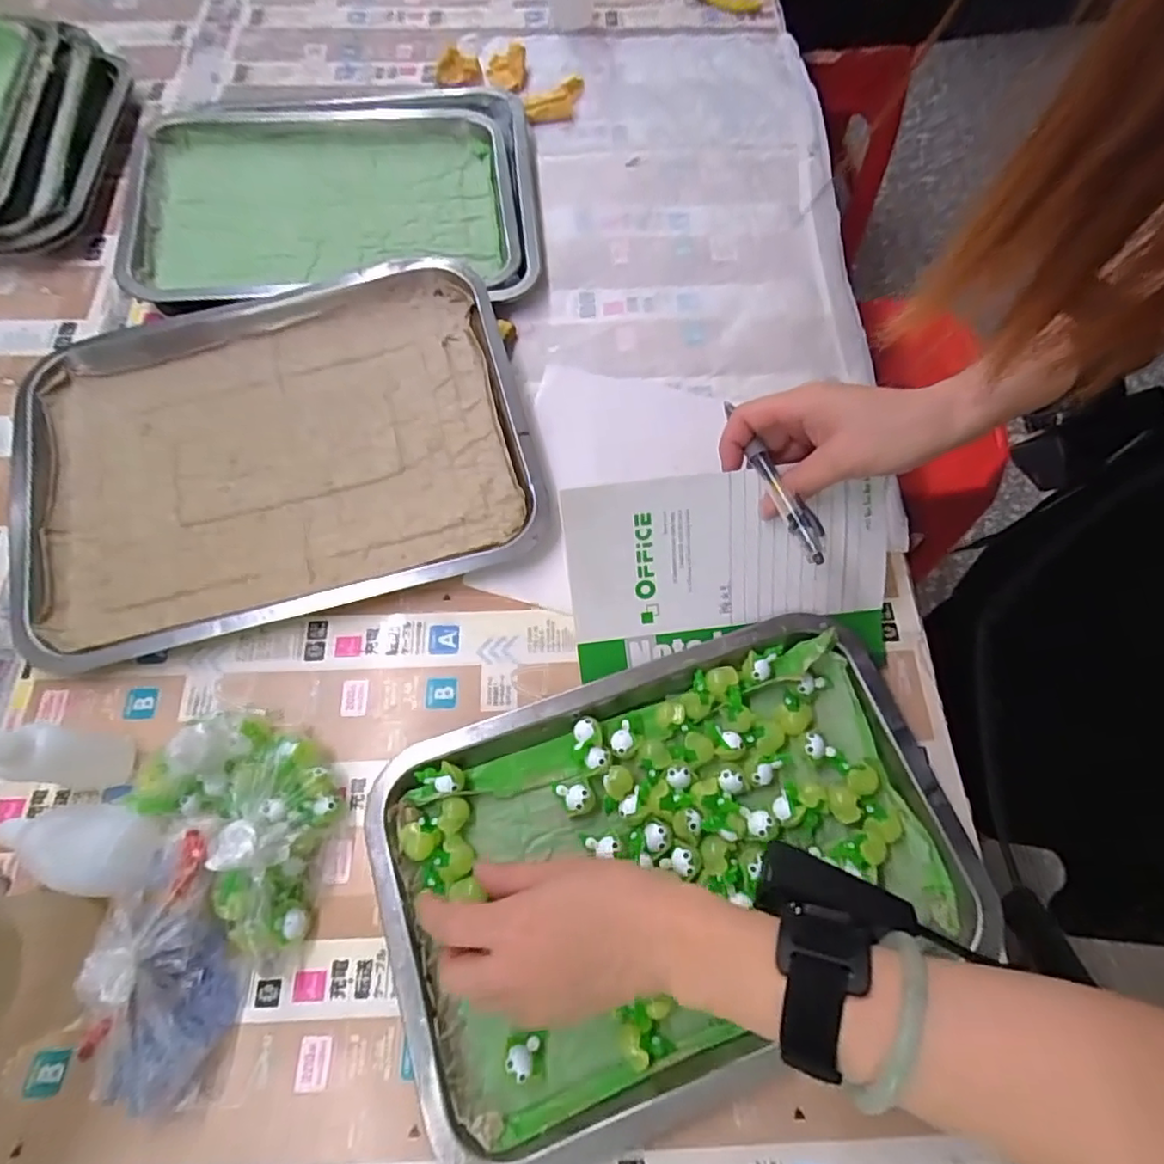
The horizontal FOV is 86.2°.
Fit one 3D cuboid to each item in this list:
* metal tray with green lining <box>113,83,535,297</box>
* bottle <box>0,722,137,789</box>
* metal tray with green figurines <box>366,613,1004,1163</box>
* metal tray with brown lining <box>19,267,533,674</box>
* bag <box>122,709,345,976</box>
[{"bbox_3d":[-0.216,-0.338,0.544,0.344,0.038,0.255,-5,67,-2],"label":"metal tray with green lining"},{"bbox_3d":[-0.285,0.098,0.347,0.024,0.075,0.030,0,67,0],"label":"bottle"},{"bbox_3d":[0.047,0.149,0.353,0.311,0.027,0.204,-21,69,-8],"label":"metal tray with green figurines"},{"bbox_3d":[-0.220,-0.095,0.448,0.356,0.032,0.263,-14,68,-6],"label":"metal tray with brown lining"},{"bbox_3d":[-0.190,0.125,0.346,0.144,0.058,0.087,41,73,15],"label":"bag"}]

